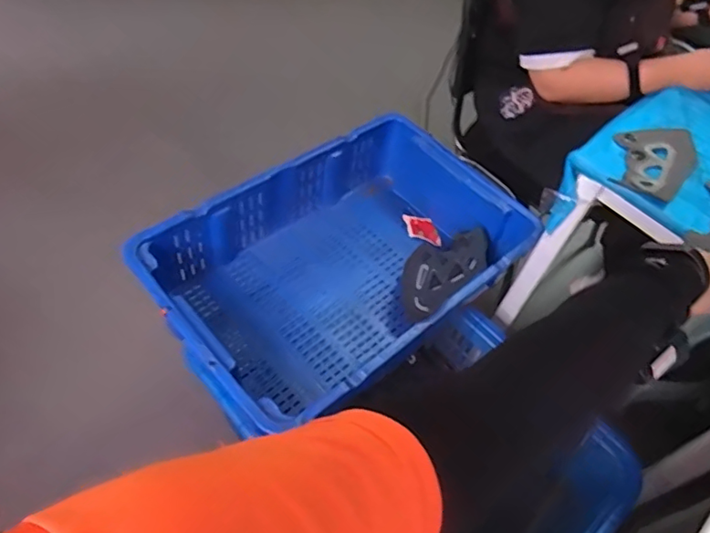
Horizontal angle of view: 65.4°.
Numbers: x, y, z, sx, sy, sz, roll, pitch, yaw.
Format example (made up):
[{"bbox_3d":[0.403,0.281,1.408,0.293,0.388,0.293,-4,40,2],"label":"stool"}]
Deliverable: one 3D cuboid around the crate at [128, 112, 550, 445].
[{"bbox_3d":[-0.019,-0.001,1.038,0.654,0.182,0.428,-32,64,-29],"label":"crate"}]

